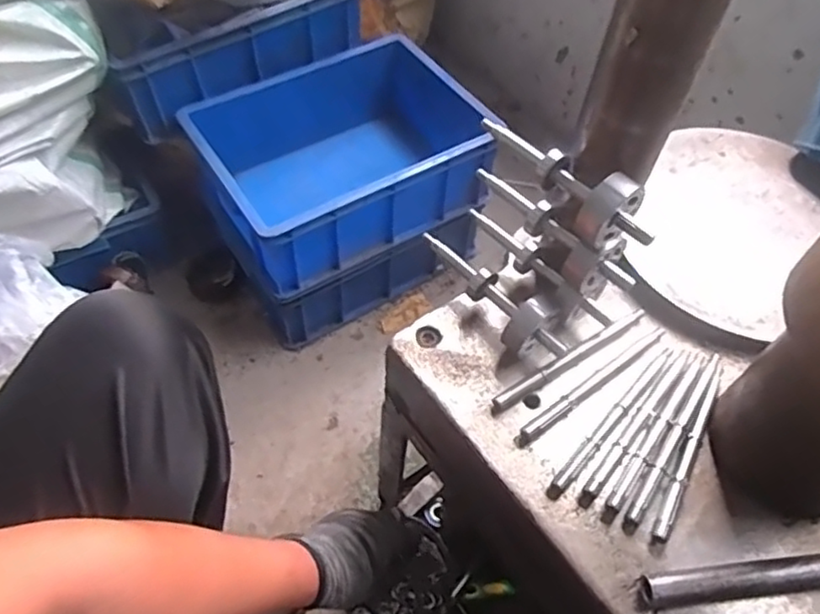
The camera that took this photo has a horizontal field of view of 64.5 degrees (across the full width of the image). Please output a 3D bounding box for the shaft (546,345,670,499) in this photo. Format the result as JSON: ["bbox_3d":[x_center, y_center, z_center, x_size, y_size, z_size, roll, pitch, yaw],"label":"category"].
[{"bbox_3d":[0.162,0.089,0.517,0.012,0.011,0.165,38,62,21],"label":"shaft"}]

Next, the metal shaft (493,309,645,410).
[{"bbox_3d":[0.137,0.041,0.543,0.165,0.009,0.011,-27,61,-20],"label":"metal shaft"}]

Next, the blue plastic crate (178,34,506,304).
[{"bbox_3d":[-0.097,-0.224,1.016,0.405,0.172,0.289,-27,61,-20],"label":"blue plastic crate"}]

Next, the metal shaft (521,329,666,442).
[{"bbox_3d":[0.153,0.061,0.533,0.159,0.010,0.011,-31,62,-22],"label":"metal shaft"}]

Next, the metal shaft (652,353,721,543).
[{"bbox_3d":[0.217,0.105,0.501,0.011,0.014,0.162,25,58,14],"label":"metal shaft"}]

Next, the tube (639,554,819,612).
[{"bbox_3d":[0.230,0.189,0.449,0.144,0.020,0.021,-4,56,-6],"label":"tube"}]

